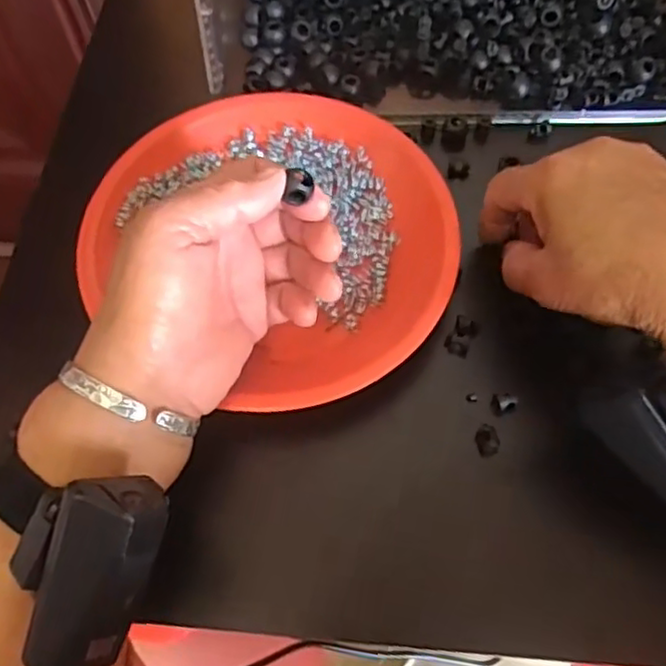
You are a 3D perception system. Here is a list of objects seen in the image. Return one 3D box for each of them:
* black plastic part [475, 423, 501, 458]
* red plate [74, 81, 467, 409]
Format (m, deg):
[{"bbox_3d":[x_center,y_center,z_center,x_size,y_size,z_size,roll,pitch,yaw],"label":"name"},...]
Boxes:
[{"bbox_3d":[0.075,0.052,0.325,0.009,0.008,0.015,-16,65,-8],"label":"black plastic part"},{"bbox_3d":[-0.030,-0.053,0.366,0.194,0.023,0.176,38,70,16],"label":"red plate"}]

